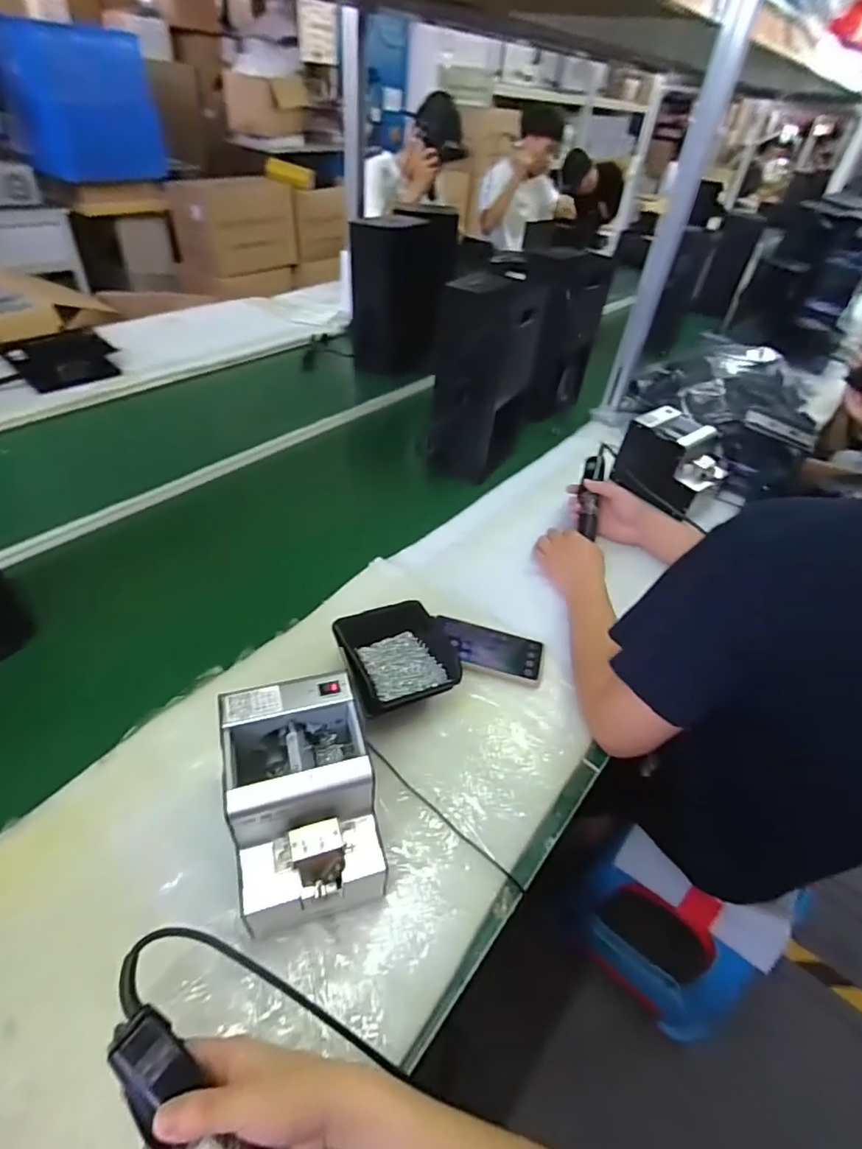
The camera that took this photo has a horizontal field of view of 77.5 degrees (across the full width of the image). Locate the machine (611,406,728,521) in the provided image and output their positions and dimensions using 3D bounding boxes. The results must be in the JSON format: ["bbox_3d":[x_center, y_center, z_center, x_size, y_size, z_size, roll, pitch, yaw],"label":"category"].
[{"bbox_3d":[0.482,-0.235,1.077,0.186,0.122,0.135,35,49,27],"label":"machine"}]

